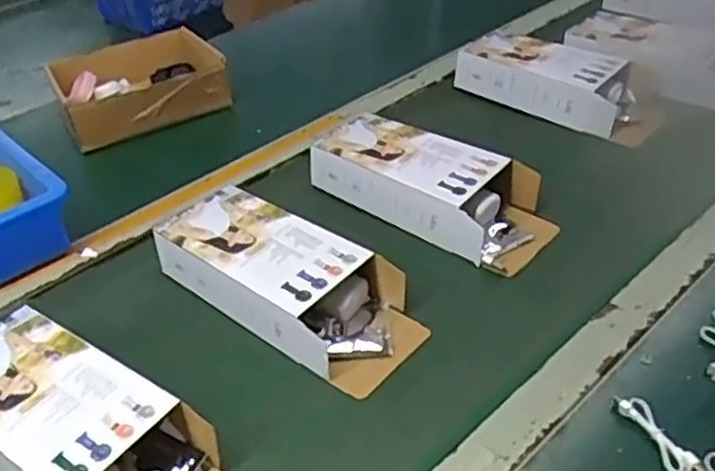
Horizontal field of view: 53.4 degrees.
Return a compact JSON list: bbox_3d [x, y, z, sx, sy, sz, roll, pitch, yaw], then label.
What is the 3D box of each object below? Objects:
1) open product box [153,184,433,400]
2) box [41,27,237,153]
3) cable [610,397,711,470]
[{"bbox_3d":[-0.060,0.040,0.631,0.250,0.061,0.103,22,43,32],"label":"open product box"},{"bbox_3d":[-0.301,-0.214,0.986,0.213,0.070,0.186,-15,37,-14],"label":"box"},{"bbox_3d":[0.209,0.138,0.491,0.021,0.013,0.081,-14,37,-13],"label":"cable"}]

